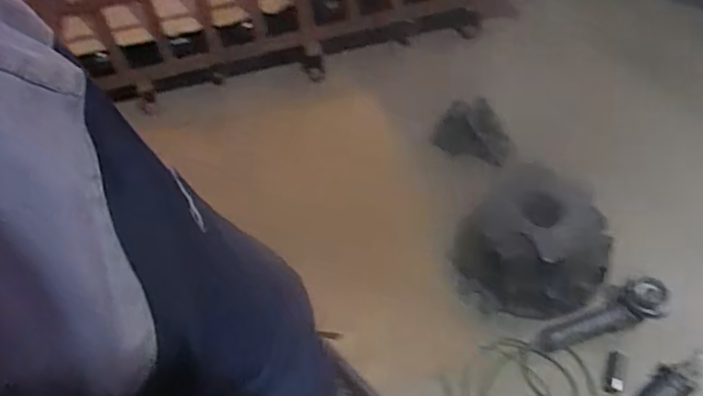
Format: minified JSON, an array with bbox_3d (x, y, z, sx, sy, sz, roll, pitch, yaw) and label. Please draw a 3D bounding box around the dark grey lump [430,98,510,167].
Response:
[{"bbox_3d":[0.340,-0.189,1.799,0.214,0.080,0.168,14,53,17],"label":"dark grey lump"}]

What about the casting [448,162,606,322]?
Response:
[{"bbox_3d":[0.420,0.093,1.499,0.331,0.160,0.370,-27,53,-17],"label":"casting"}]

